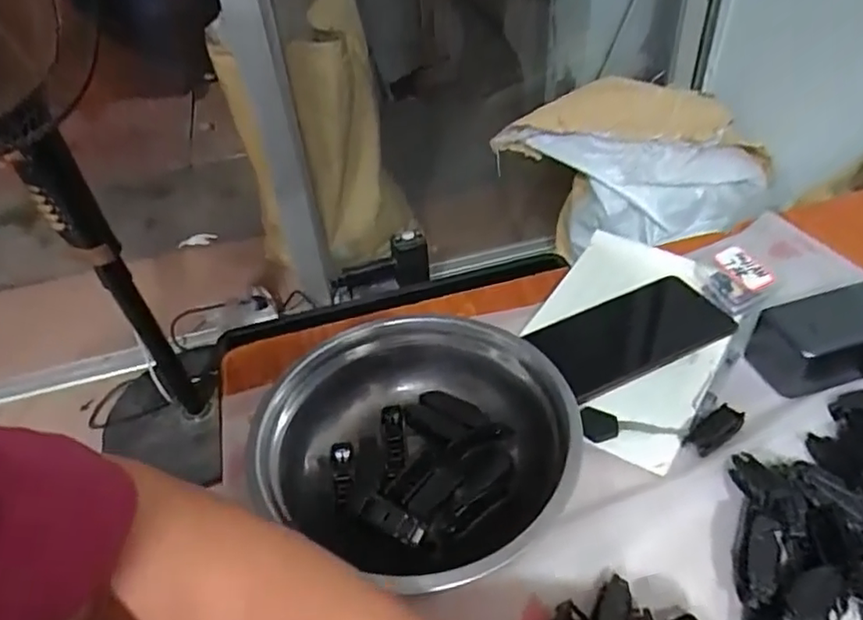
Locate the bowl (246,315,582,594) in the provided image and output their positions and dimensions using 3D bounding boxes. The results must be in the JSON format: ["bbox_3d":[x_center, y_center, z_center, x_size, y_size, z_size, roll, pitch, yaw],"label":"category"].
[{"bbox_3d":[-0.004,0.086,0.408,0.179,0.062,0.180,-3,42,3],"label":"bowl"}]

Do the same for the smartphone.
[{"bbox_3d":[0.163,0.019,0.495,0.148,0.016,0.078,-20,43,-15],"label":"smartphone"}]

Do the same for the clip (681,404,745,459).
[{"bbox_3d":[0.196,0.082,0.422,0.043,0.009,0.022,-23,44,-18],"label":"clip"}]

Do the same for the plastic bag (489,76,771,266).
[{"bbox_3d":[0.361,-0.241,1.131,0.470,0.283,0.192,11,44,18],"label":"plastic bag"}]

